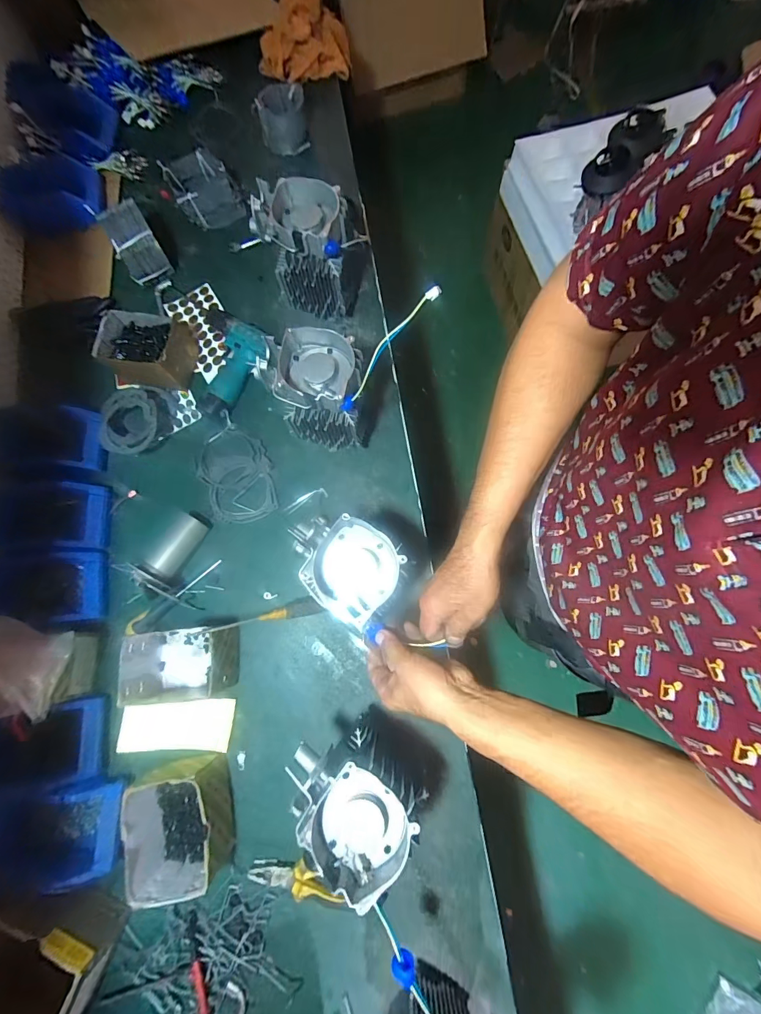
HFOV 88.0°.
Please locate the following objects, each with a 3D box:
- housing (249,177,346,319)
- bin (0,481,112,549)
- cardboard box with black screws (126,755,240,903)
[{"bbox_3d":[-0.135,-0.449,0.721,0.156,0.210,0.110,1,76,2],"label":"housing"},{"bbox_3d":[-0.579,0.021,0.679,0.170,0.071,0.130,-1,76,1],"label":"bin"},{"bbox_3d":[-0.292,0.466,0.582,0.122,0.088,0.149,-11,76,-1],"label":"cardboard box with black screws"}]

